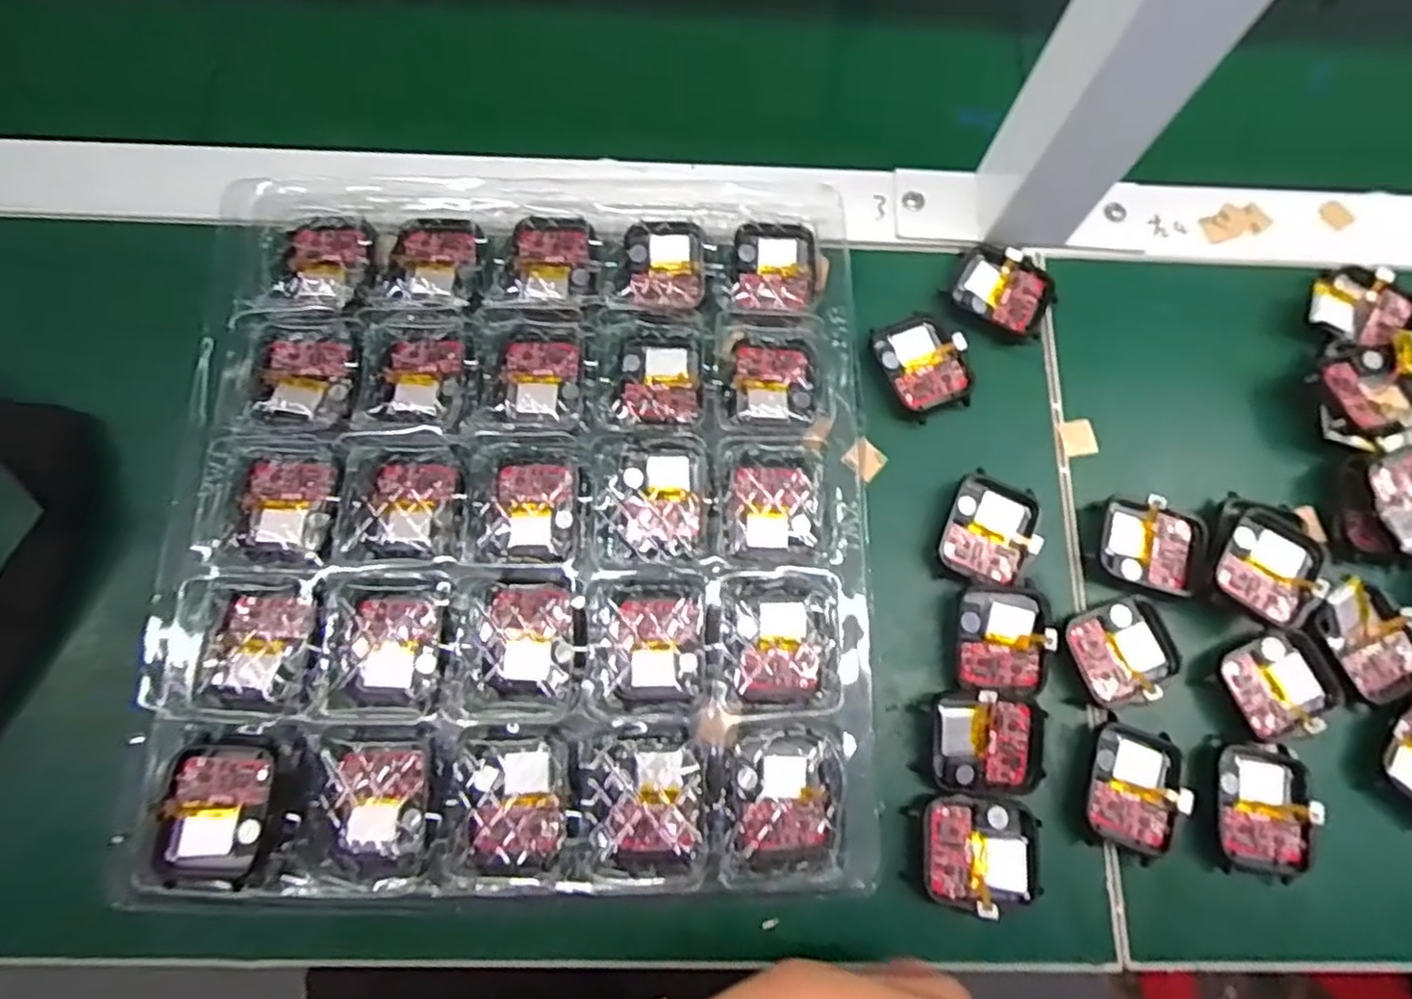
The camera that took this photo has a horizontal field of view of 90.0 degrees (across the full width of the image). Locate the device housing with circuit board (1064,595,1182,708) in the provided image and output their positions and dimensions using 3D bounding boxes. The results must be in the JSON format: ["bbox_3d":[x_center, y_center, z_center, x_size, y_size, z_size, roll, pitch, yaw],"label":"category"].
[{"bbox_3d":[0.165,0.060,0.281,0.042,0.009,0.036,-19,76,-7],"label":"device housing with circuit board"}]

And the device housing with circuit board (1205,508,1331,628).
[{"bbox_3d":[0.227,0.027,0.285,0.037,0.014,0.045,36,76,8],"label":"device housing with circuit board"}]

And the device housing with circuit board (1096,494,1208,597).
[{"bbox_3d":[0.185,0.019,0.293,0.041,0.011,0.036,18,75,3],"label":"device housing with circuit board"}]

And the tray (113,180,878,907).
[{"bbox_3d":[-0.069,0.001,0.280,0.255,0.019,0.279,0,74,-2],"label":"tray"}]

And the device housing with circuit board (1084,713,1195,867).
[{"bbox_3d":[0.162,0.110,0.269,0.036,0.012,0.046,16,75,2],"label":"device housing with circuit board"}]

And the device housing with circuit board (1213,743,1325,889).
[{"bbox_3d":[0.211,0.117,0.268,0.034,0.013,0.046,14,74,2],"label":"device housing with circuit board"}]

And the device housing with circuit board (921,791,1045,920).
[{"bbox_3d":[0.101,0.129,0.257,0.042,0.005,0.037,6,74,0],"label":"device housing with circuit board"}]

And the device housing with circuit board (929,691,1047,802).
[{"bbox_3d":[0.107,0.092,0.265,0.042,0.012,0.036,4,74,-1],"label":"device housing with circuit board"}]

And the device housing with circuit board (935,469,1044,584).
[{"bbox_3d":[0.116,0.015,0.292,0.037,0.013,0.044,21,75,4],"label":"device housing with circuit board"}]

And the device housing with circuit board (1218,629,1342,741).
[{"bbox_3d":[0.226,0.073,0.280,0.042,0.010,0.036,-21,76,-8],"label":"device housing with circuit board"}]

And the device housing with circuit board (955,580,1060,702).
[{"bbox_3d":[0.116,0.056,0.279,0.036,0.014,0.042,9,74,0],"label":"device housing with circuit board"}]

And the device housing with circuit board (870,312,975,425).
[{"bbox_3d":[0.095,-0.059,0.310,0.037,0.011,0.045,-22,76,-8],"label":"device housing with circuit board"}]

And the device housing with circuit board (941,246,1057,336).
[{"bbox_3d":[0.135,-0.095,0.320,0.044,0.008,0.037,26,75,5],"label":"device housing with circuit board"}]

